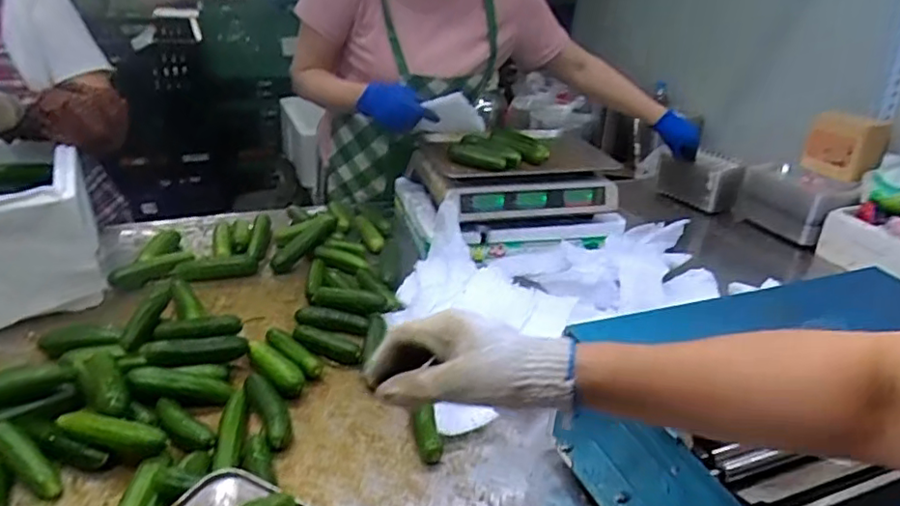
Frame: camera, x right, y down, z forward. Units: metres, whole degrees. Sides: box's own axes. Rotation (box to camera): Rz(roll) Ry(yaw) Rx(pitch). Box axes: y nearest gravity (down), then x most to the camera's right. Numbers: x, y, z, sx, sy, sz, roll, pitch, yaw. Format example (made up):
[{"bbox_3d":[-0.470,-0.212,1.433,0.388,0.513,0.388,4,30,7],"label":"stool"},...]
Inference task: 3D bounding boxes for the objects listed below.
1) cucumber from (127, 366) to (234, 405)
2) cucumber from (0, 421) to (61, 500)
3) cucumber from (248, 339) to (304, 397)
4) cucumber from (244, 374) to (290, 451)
[{"bbox_3d":[-0.333,0.163,0.739,0.119,0.027,0.034,16,23,-18],"label":"cucumber"},{"bbox_3d":[-0.454,0.216,0.633,0.125,0.025,0.027,32,37,20],"label":"cucumber"},{"bbox_3d":[-0.231,0.154,0.781,0.033,0.035,0.102,-20,35,-38],"label":"cucumber"},{"bbox_3d":[-0.218,0.188,0.720,0.033,0.036,0.115,-14,32,-30],"label":"cucumber"}]

